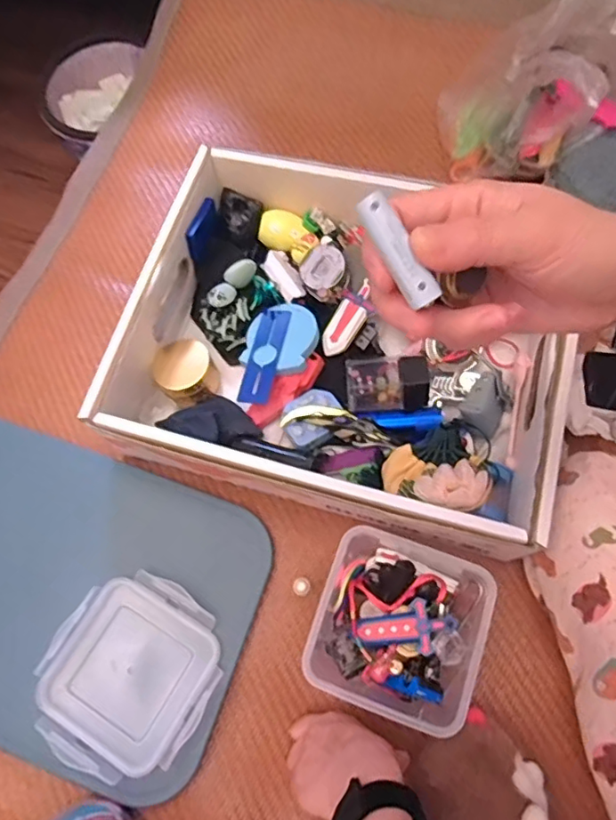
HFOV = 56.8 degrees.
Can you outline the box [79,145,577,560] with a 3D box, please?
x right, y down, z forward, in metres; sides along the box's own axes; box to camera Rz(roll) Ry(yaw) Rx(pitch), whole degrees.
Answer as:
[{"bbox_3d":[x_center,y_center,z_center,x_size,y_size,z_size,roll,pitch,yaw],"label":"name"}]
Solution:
[{"bbox_3d":[0.034,-0.066,0.548,0.391,0.097,0.314,14,70,9],"label":"box"}]

